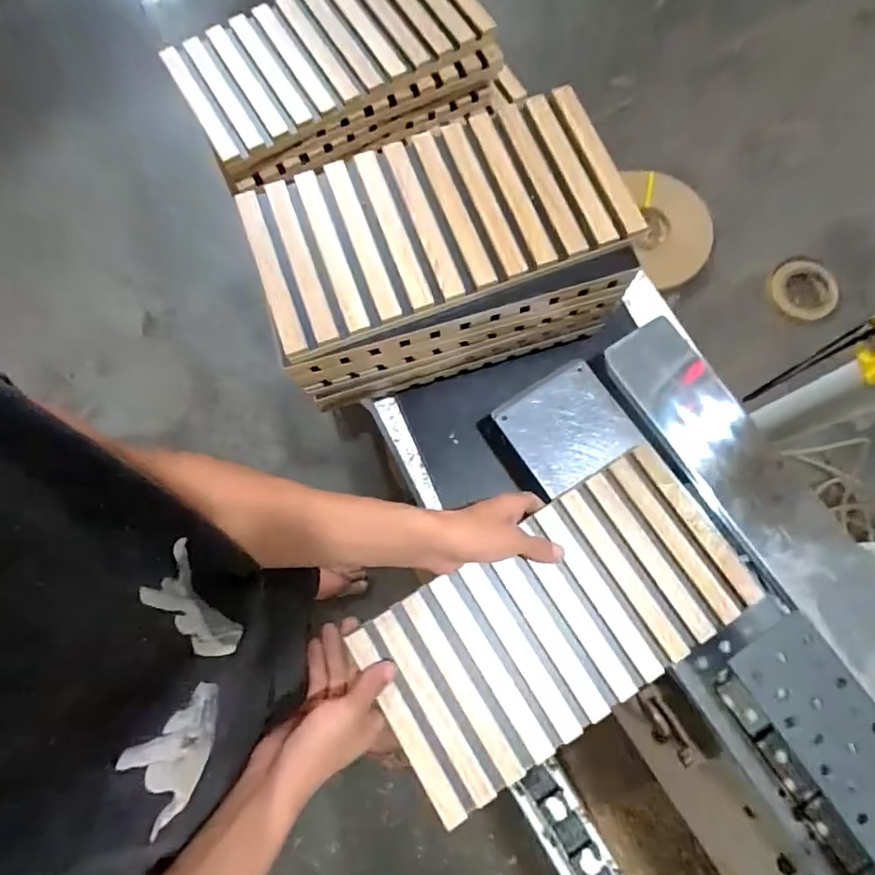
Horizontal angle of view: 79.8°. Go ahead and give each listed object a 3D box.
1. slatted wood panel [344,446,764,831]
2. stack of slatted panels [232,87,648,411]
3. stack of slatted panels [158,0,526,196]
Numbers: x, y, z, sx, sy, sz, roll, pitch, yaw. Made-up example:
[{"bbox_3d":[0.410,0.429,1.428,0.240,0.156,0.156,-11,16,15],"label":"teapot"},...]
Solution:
[{"bbox_3d":[0.113,0.170,0.498,0.351,0.014,0.177,-31,78,-9],"label":"slatted wood panel"},{"bbox_3d":[-0.004,-0.192,0.576,0.351,0.170,0.201,-17,75,-2],"label":"stack of slatted panels"},{"bbox_3d":[-0.115,-0.457,0.649,0.383,0.097,0.204,-28,76,-5],"label":"stack of slatted panels"}]

